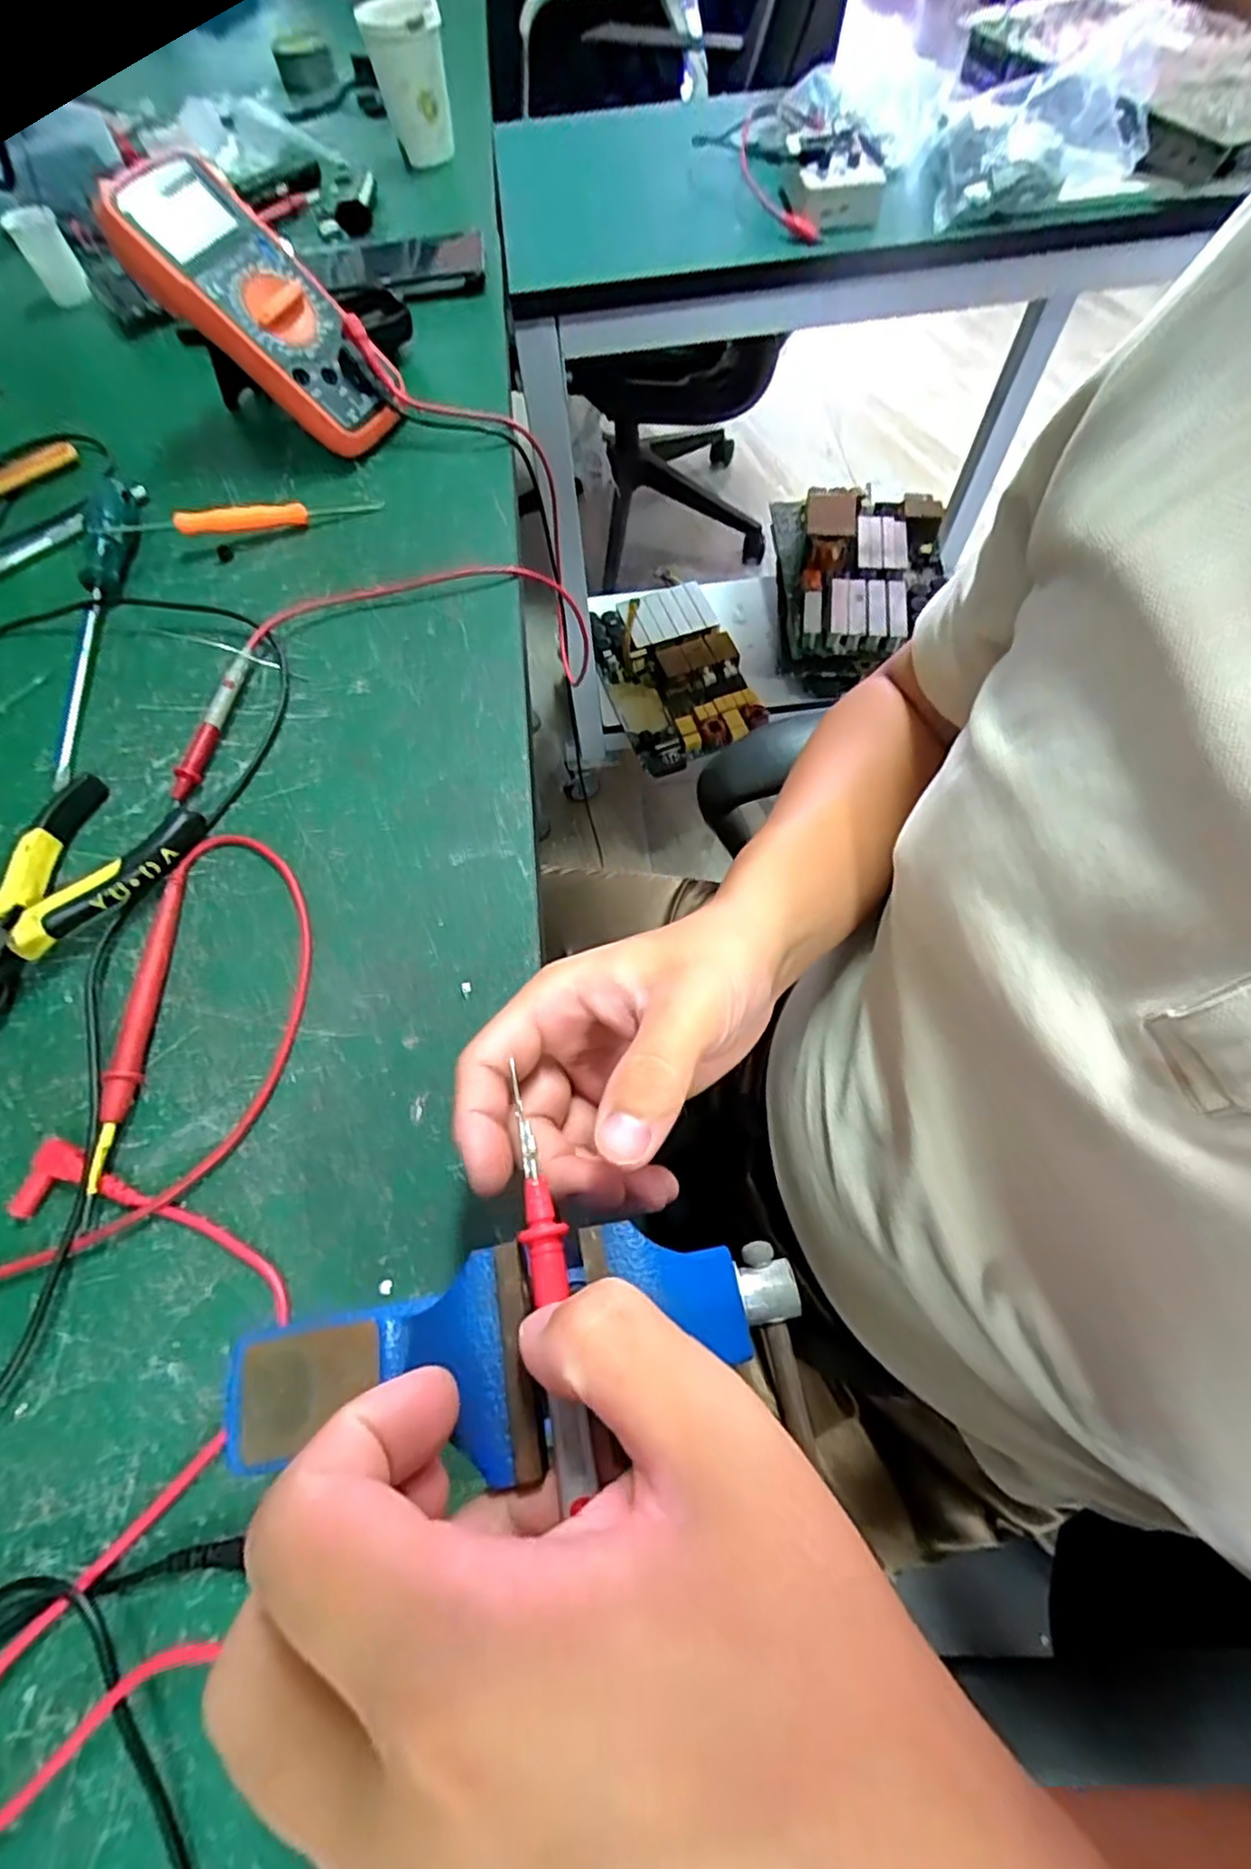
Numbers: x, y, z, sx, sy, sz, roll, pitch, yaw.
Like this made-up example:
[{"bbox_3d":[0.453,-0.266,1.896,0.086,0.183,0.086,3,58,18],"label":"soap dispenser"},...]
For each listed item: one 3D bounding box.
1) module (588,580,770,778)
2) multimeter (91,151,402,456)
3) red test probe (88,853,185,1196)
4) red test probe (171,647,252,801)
[{"bbox_3d":[0.079,-0.426,1.117,0.221,0.047,0.334,-17,66,-4],"label":"module"},{"bbox_3d":[-0.232,-0.401,0.440,0.175,0.046,0.074,35,84,-28],"label":"multimeter"},{"bbox_3d":[-0.219,0.034,0.308,0.010,0.014,0.150,-6,66,1],"label":"red test probe"},{"bbox_3d":[-0.225,-0.119,0.376,0.013,0.014,0.100,8,67,7],"label":"red test probe"}]

